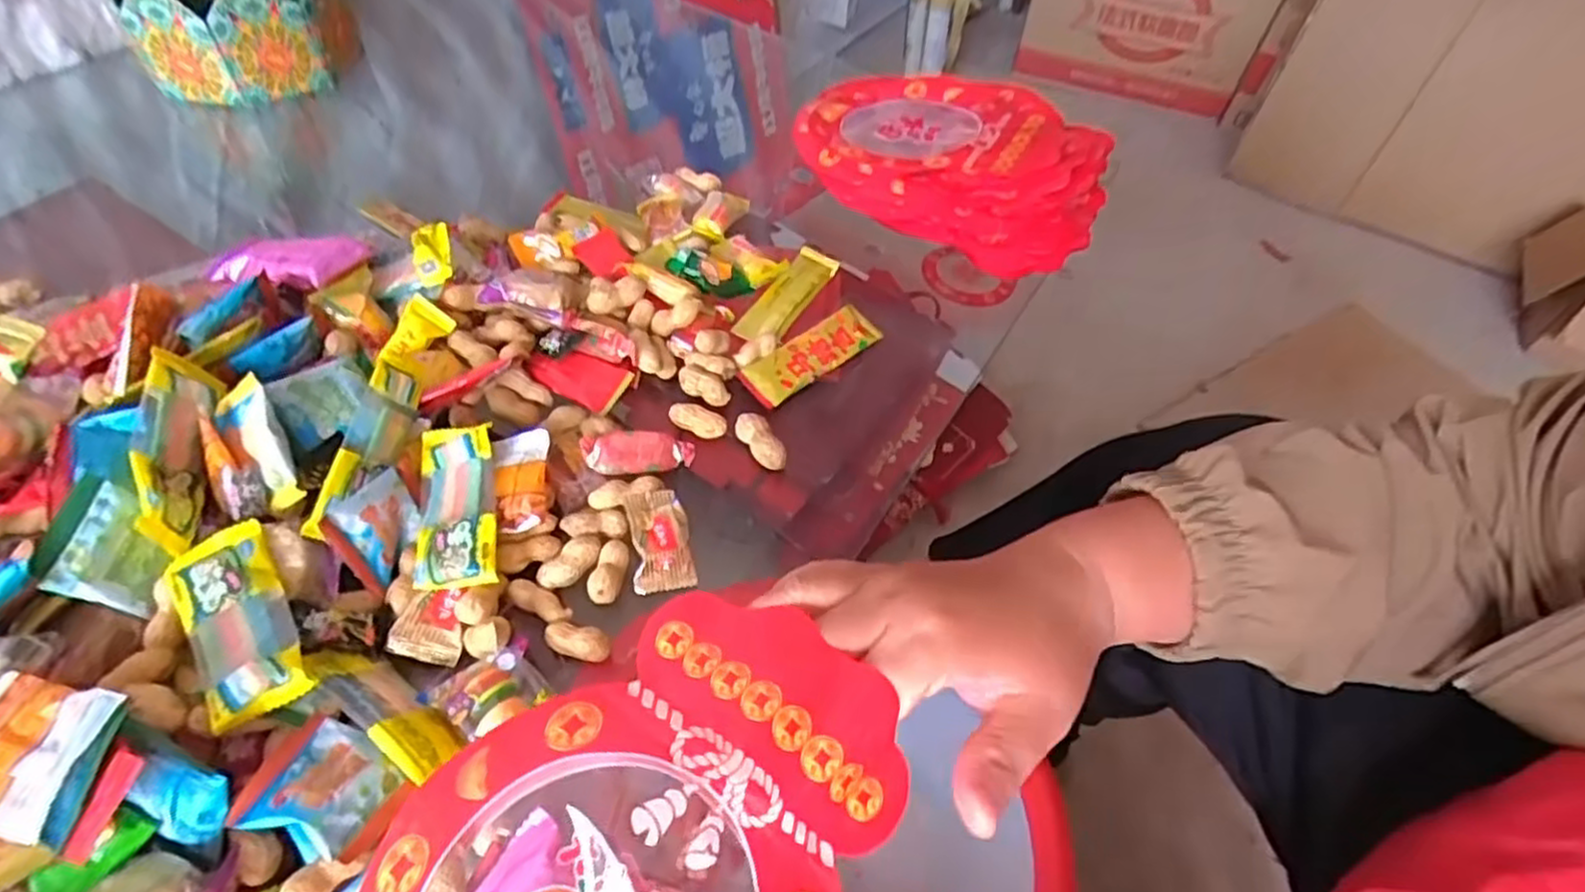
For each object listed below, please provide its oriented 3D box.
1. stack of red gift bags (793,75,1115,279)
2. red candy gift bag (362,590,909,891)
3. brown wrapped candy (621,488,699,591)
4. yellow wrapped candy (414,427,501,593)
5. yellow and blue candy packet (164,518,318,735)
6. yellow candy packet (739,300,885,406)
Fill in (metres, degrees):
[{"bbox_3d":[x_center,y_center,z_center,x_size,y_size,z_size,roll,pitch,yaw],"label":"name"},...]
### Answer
[{"bbox_3d":[0.122,-0.228,0.585,0.235,0.069,0.144,26,54,14],"label":"stack of red gift bags"},{"bbox_3d":[-0.048,0.131,0.248,0.147,0.039,0.166,19,53,10],"label":"red candy gift bag"},{"bbox_3d":[-0.071,0.049,0.396,0.030,0.013,0.056,-9,54,-12],"label":"brown wrapped candy"},{"bbox_3d":[-0.168,0.027,0.372,0.036,0.019,0.091,-8,53,-12],"label":"yellow wrapped candy"},{"bbox_3d":[-0.235,0.076,0.318,0.037,0.021,0.092,-27,59,-24],"label":"yellow and blue candy packet"},{"bbox_3d":[0.013,-0.059,0.490,0.099,0.012,0.033,-31,79,-25],"label":"yellow candy packet"}]

